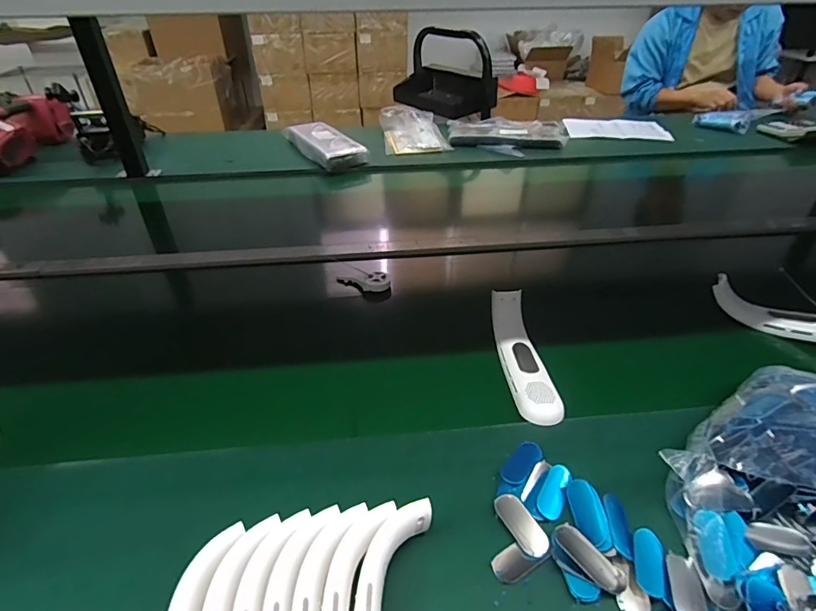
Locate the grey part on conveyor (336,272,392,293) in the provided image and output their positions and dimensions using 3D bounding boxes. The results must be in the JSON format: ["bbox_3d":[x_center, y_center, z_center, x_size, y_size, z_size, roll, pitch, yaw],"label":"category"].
[{"bbox_3d":[-0.074,-0.041,0.752,0.092,0.023,0.029,9,38,13],"label":"grey part on conveyor"}]

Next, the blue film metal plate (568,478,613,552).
[{"bbox_3d":[0.167,0.193,0.422,0.028,0.005,0.062,-20,44,13],"label":"blue film metal plate"}]

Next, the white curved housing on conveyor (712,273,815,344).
[{"bbox_3d":[0.547,0.013,0.651,0.198,0.048,0.053,25,44,30],"label":"white curved housing on conveyor"}]

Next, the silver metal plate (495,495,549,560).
[{"bbox_3d":[0.105,0.199,0.417,0.026,0.005,0.058,-19,41,-23],"label":"silver metal plate"}]

